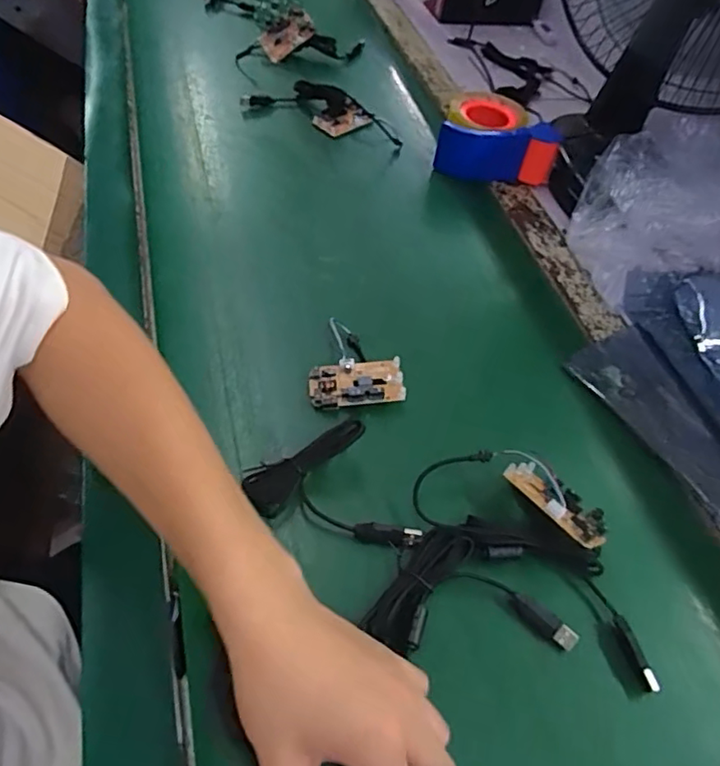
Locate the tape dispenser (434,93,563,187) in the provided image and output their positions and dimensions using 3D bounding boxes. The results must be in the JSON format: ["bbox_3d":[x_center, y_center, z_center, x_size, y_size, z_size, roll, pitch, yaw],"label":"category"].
[{"bbox_3d":[0.170,-0.309,0.749,0.145,0.067,0.145,10,51,2],"label":"tape dispenser"}]

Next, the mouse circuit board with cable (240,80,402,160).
[{"bbox_3d":[-0.040,-0.356,0.772,0.210,0.034,0.069,20,52,10],"label":"mouse circuit board with cable"}]

